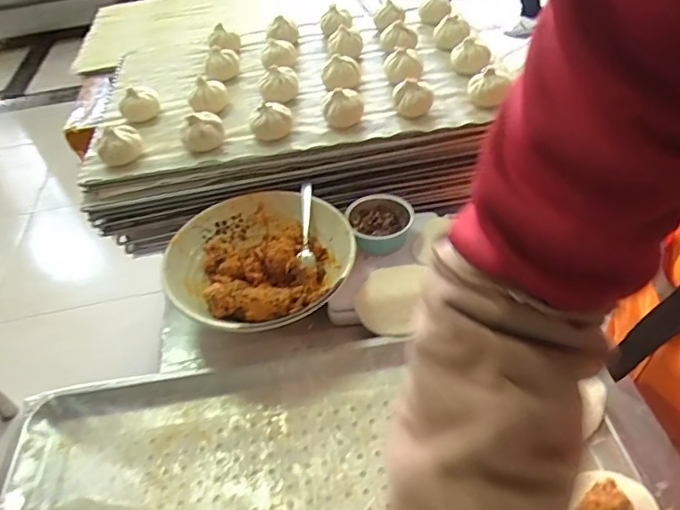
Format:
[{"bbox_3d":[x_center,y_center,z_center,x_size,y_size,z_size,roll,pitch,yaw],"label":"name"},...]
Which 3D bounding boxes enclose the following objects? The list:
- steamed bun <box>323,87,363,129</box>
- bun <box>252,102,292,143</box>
[{"bbox_3d":[0.005,-0.195,0.665,0.049,0.041,0.049,-4,44,4],"label":"steamed bun"},{"bbox_3d":[-0.088,-0.174,0.654,0.050,0.040,0.050,-11,44,-3],"label":"bun"}]

